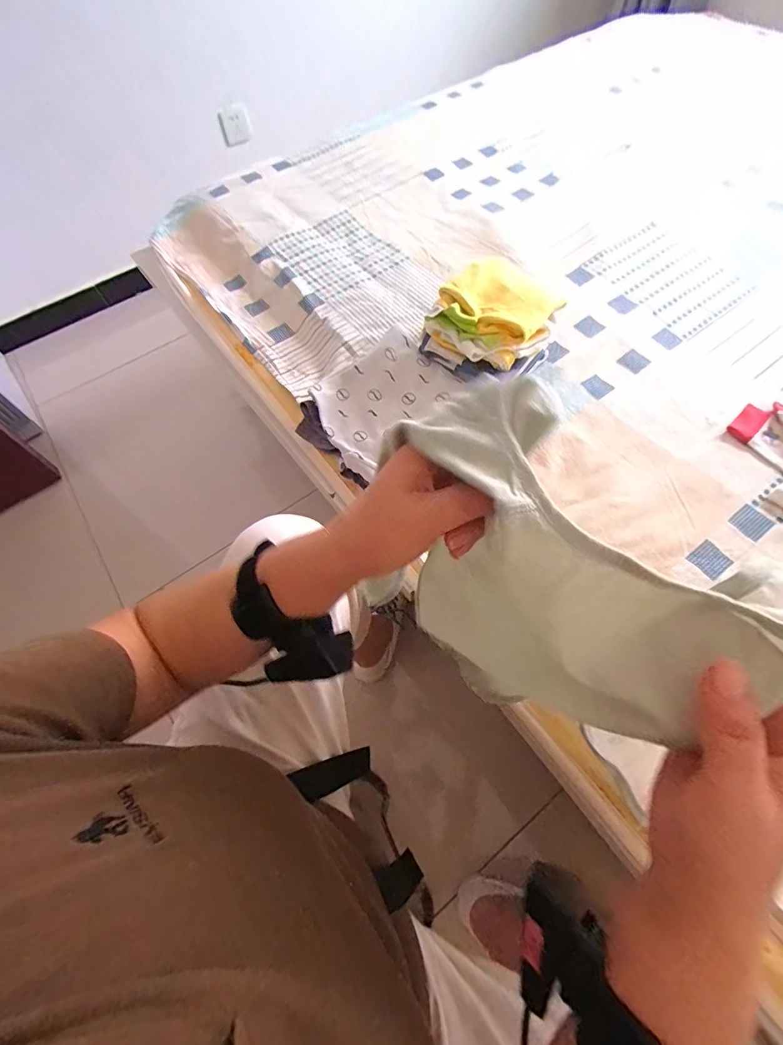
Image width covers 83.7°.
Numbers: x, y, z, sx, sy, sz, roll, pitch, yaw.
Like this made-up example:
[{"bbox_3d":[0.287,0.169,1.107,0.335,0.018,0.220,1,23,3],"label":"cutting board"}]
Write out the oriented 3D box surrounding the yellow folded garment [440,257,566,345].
[{"bbox_3d":[0.139,-0.285,0.553,0.128,0.028,0.108,33,69,20],"label":"yellow folded garment"}]

